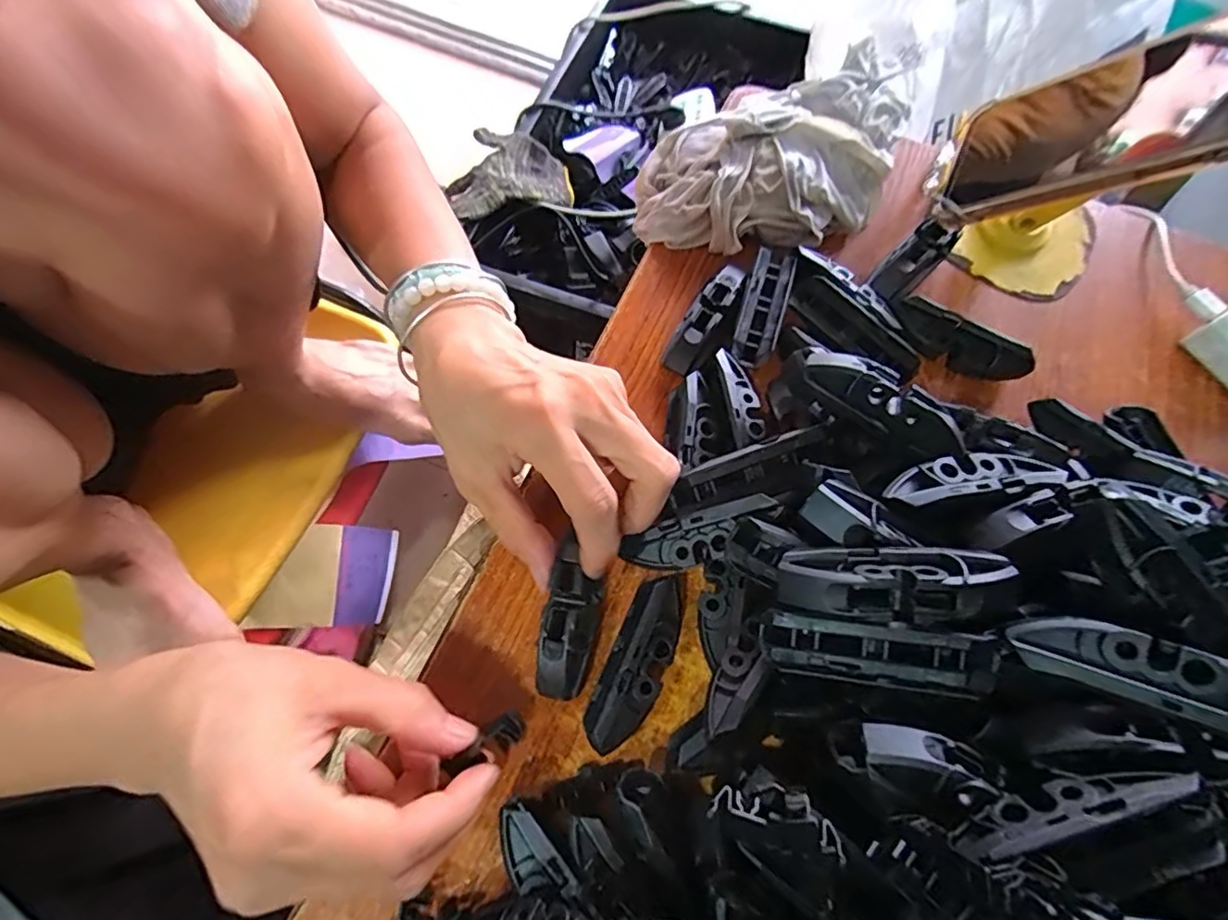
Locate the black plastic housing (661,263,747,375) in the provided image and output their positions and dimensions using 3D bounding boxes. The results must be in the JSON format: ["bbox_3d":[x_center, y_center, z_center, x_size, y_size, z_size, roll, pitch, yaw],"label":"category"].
[{"bbox_3d":[0.047,-0.074,0.295,0.016,0.011,0.067,30,71,10],"label":"black plastic housing"}]

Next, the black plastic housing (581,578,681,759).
[{"bbox_3d":[0.009,0.082,0.235,0.023,0.024,0.069,22,69,7],"label":"black plastic housing"}]

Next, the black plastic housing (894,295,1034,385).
[{"bbox_3d":[0.178,-0.060,0.296,0.070,0.017,0.020,28,70,9],"label":"black plastic housing"}]

